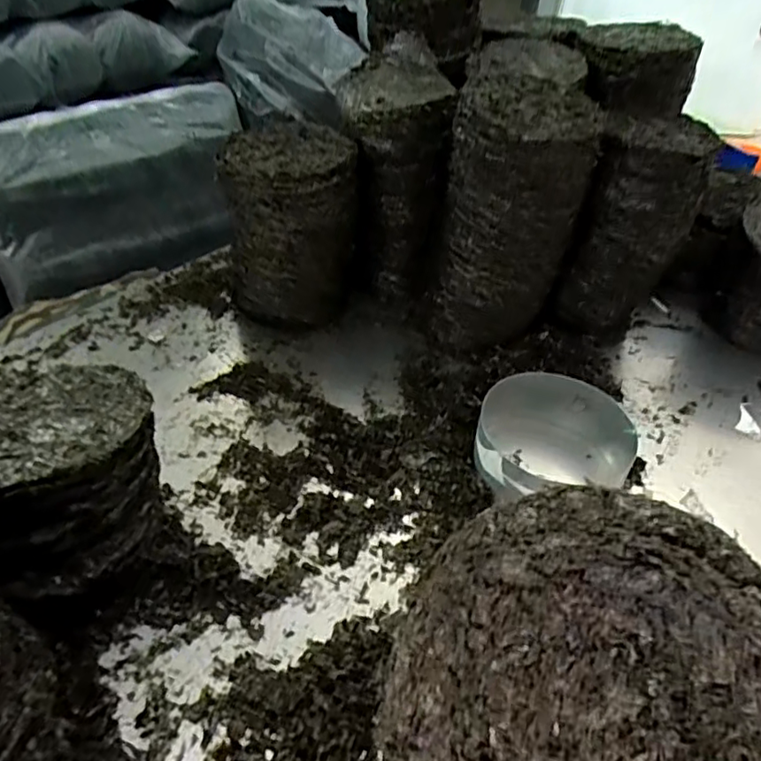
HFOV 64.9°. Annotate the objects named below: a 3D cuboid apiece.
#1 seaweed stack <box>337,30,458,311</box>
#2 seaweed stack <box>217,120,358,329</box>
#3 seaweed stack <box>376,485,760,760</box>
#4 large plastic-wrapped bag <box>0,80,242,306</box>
[{"bbox_3d":[0.021,-0.337,1.037,0.170,0.396,0.210,8,41,2],"label":"seaweed stack"},{"bbox_3d":[-0.142,-0.234,0.977,0.197,0.299,0.180,-18,46,-25],"label":"seaweed stack"},{"bbox_3d":[0.094,0.162,0.286,0.182,0.038,0.213,11,80,24],"label":"seaweed stack"},{"bbox_3d":[-0.655,-0.494,1.560,0.231,0.360,0.709,35,49,30],"label":"large plastic-wrapped bag"}]

